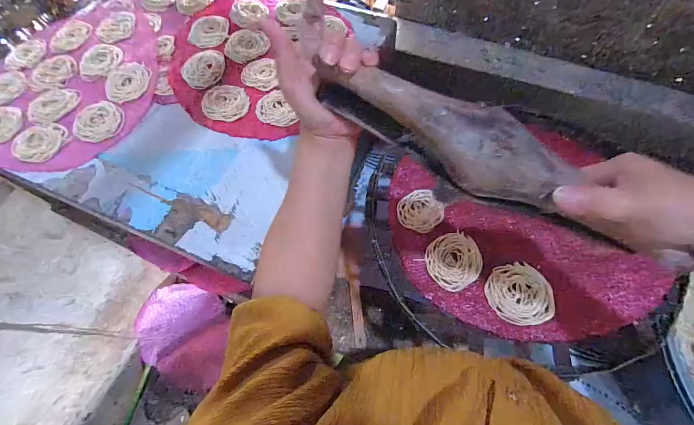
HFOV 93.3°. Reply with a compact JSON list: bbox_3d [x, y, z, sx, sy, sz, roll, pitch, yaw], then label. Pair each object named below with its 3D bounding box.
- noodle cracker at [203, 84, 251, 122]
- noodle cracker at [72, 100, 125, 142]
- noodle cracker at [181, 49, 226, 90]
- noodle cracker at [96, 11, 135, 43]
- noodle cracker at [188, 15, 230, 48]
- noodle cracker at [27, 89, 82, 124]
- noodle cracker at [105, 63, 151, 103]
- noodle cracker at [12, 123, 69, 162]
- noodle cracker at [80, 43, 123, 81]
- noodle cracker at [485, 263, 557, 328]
[{"bbox_3d":[-0.194,-0.177,0.524,0.075,0.004,0.071,0,65,0],"label":"noodle cracker"},{"bbox_3d":[-0.388,-0.143,0.513,0.071,0.005,0.074,0,65,0],"label":"noodle cracker"},{"bbox_3d":[-0.245,-0.244,0.555,0.066,0.016,0.075,9,66,4],"label":"noodle cracker"},{"bbox_3d":[-0.426,-0.342,0.605,0.064,0.004,0.083,0,65,0],"label":"noodle cracker"},{"bbox_3d":[-0.247,-0.326,0.593,0.067,0.011,0.077,10,66,5],"label":"noodle cracker"},{"bbox_3d":[-0.479,-0.173,0.531,0.081,0.007,0.069,5,66,2],"label":"noodle cracker"},{"bbox_3d":[-0.363,-0.217,0.544,0.065,0.005,0.082,0,65,0],"label":"noodle cracker"},{"bbox_3d":[-0.469,-0.107,0.497,0.073,0.005,0.067,0,65,0],"label":"noodle cracker"},{"bbox_3d":[-0.428,-0.262,0.569,0.067,0.006,0.088,1,65,0],"label":"noodle cracker"},{"bbox_3d":[0.215,0.102,0.411,0.076,0.010,0.074,-9,66,-4],"label":"noodle cracker"}]

